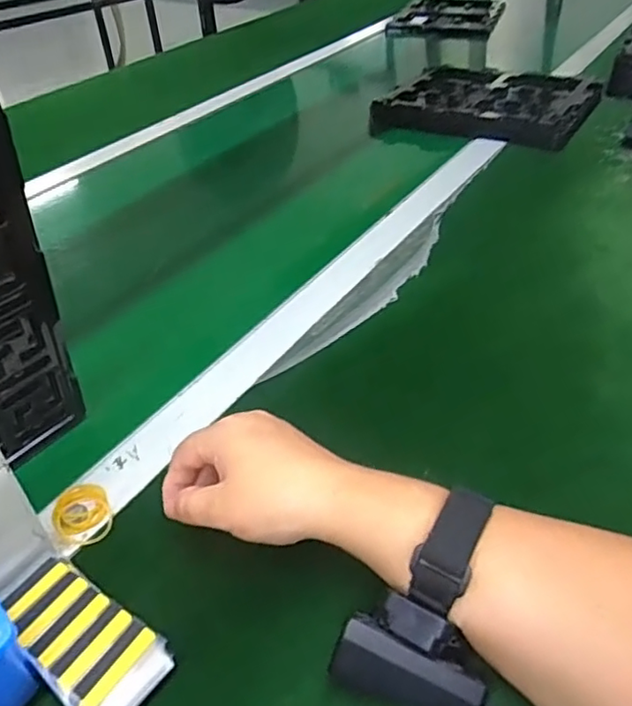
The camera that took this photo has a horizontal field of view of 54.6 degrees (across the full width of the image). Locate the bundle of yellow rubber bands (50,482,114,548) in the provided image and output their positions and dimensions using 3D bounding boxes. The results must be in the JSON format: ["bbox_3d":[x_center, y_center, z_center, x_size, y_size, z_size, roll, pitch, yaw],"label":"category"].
[{"bbox_3d":[-0.147,0.099,0.383,0.034,0.007,0.046,-21,43,-19],"label":"bundle of yellow rubber bands"}]

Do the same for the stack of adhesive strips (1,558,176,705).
[{"bbox_3d":[-0.118,0.146,0.310,0.089,0.027,0.046,25,48,29],"label":"stack of adhesive strips"}]

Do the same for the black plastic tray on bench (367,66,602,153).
[{"bbox_3d":[0.242,-0.354,0.866,0.269,0.031,0.193,27,49,31],"label":"black plastic tray on bench"}]

